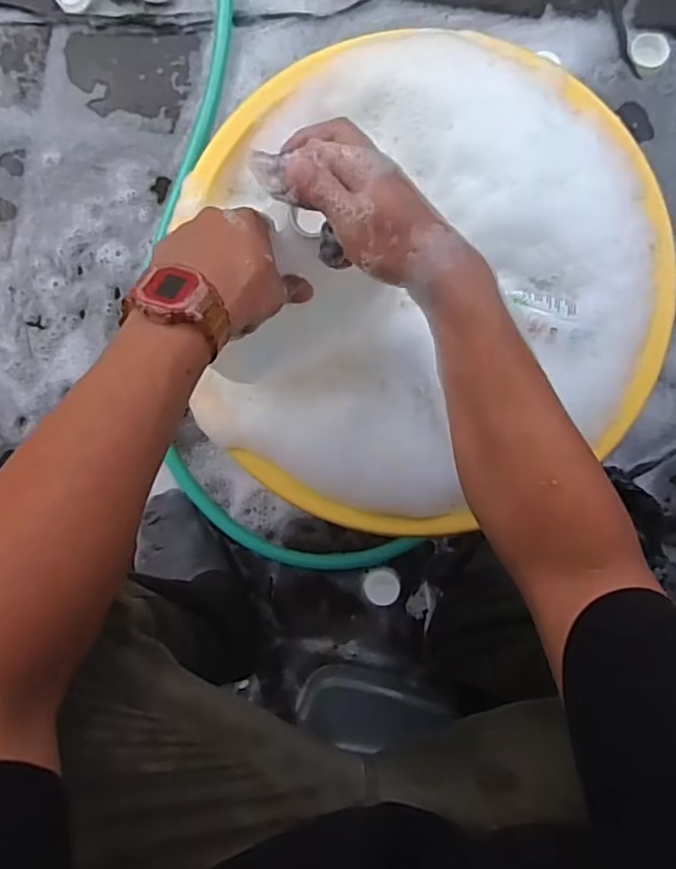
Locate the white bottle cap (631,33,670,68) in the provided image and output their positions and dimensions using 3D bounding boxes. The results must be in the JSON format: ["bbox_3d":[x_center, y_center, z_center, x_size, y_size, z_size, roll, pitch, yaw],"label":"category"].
[{"bbox_3d":[0.388,-0.476,0.719,0.048,0.013,0.037,3,91,2],"label":"white bottle cap"}]

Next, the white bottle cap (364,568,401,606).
[{"bbox_3d":[0.057,0.194,0.739,0.042,0.019,0.044,0,91,2],"label":"white bottle cap"}]

